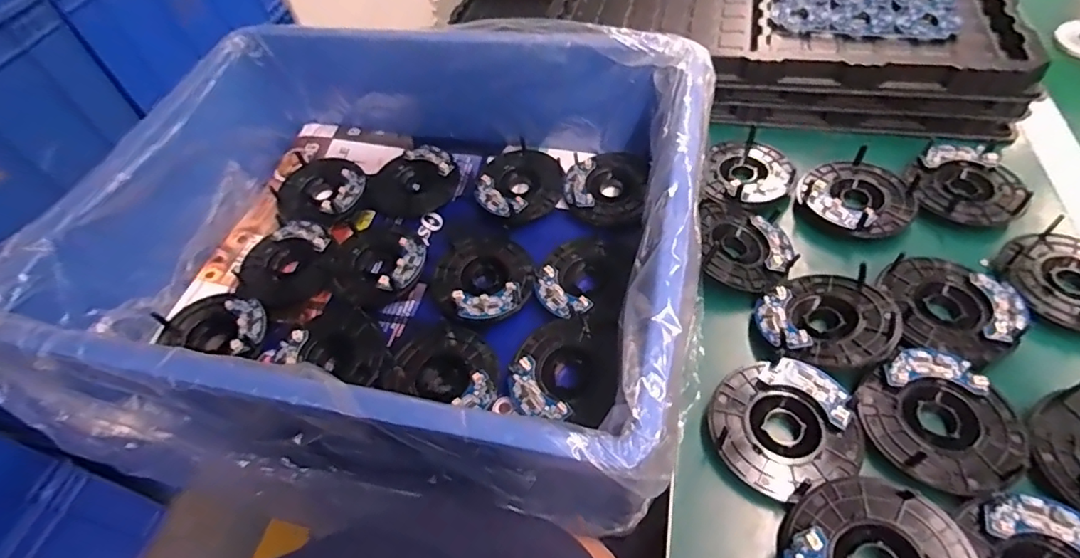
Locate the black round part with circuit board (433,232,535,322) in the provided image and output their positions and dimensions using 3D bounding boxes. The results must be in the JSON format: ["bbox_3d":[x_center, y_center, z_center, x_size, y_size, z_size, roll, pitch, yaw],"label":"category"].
[{"bbox_3d":[-0.058,-0.007,0.520,0.095,0.013,0.105,-15,52,-4],"label":"black round part with circuit board"}]

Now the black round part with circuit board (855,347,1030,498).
[{"bbox_3d":[0.283,0.101,0.371,0.088,0.021,0.096,-4,52,5],"label":"black round part with circuit board"}]

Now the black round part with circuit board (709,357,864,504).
[{"bbox_3d":[0.177,0.104,0.381,0.096,0.016,0.092,-4,52,5],"label":"black round part with circuit board"}]

